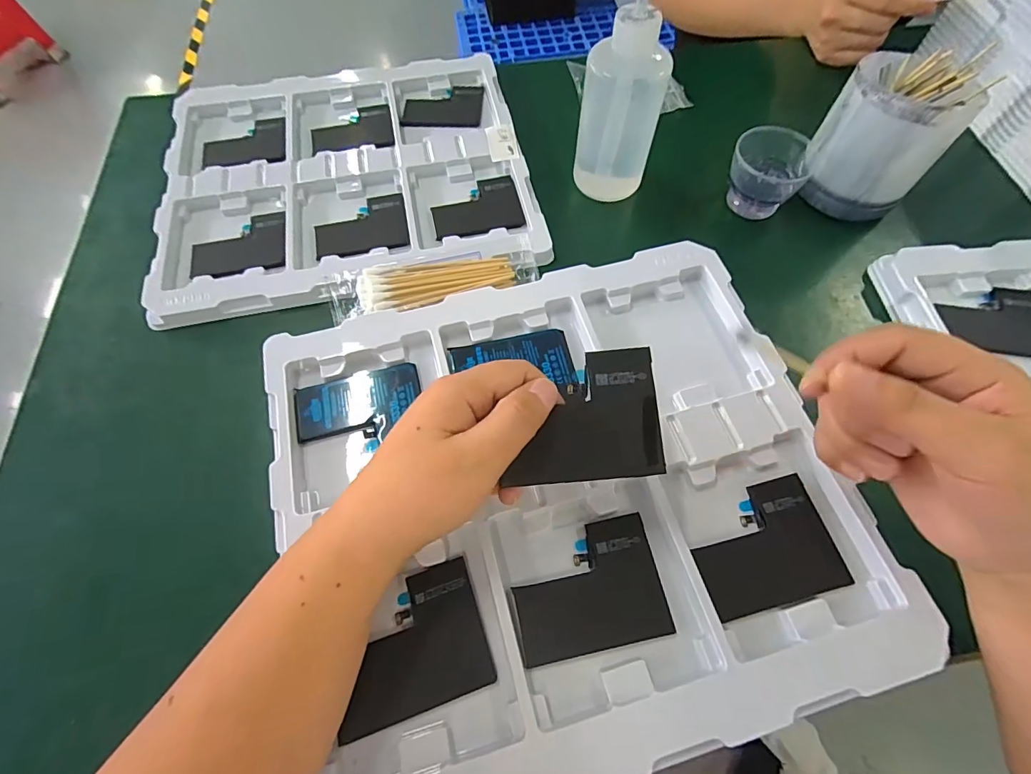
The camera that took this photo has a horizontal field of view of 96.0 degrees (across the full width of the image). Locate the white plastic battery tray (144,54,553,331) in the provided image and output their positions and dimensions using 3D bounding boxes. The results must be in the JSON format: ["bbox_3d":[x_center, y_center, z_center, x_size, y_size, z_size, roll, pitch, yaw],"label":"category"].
[{"bbox_3d":[-0.151,-0.198,0.422,0.312,0.017,0.283,-11,65,-5],"label":"white plastic battery tray"}]

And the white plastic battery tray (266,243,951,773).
[{"bbox_3d":[0.028,0.056,0.273,0.308,0.030,0.270,-15,64,-7],"label":"white plastic battery tray"}]

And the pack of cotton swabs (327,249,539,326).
[{"bbox_3d":[-0.062,-0.084,0.359,0.155,0.011,0.050,-16,65,-7],"label":"pack of cotton swabs"}]

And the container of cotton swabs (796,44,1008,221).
[{"bbox_3d":[0.288,-0.196,0.368,0.068,0.095,0.086,-41,71,-18],"label":"container of cotton swabs"}]

